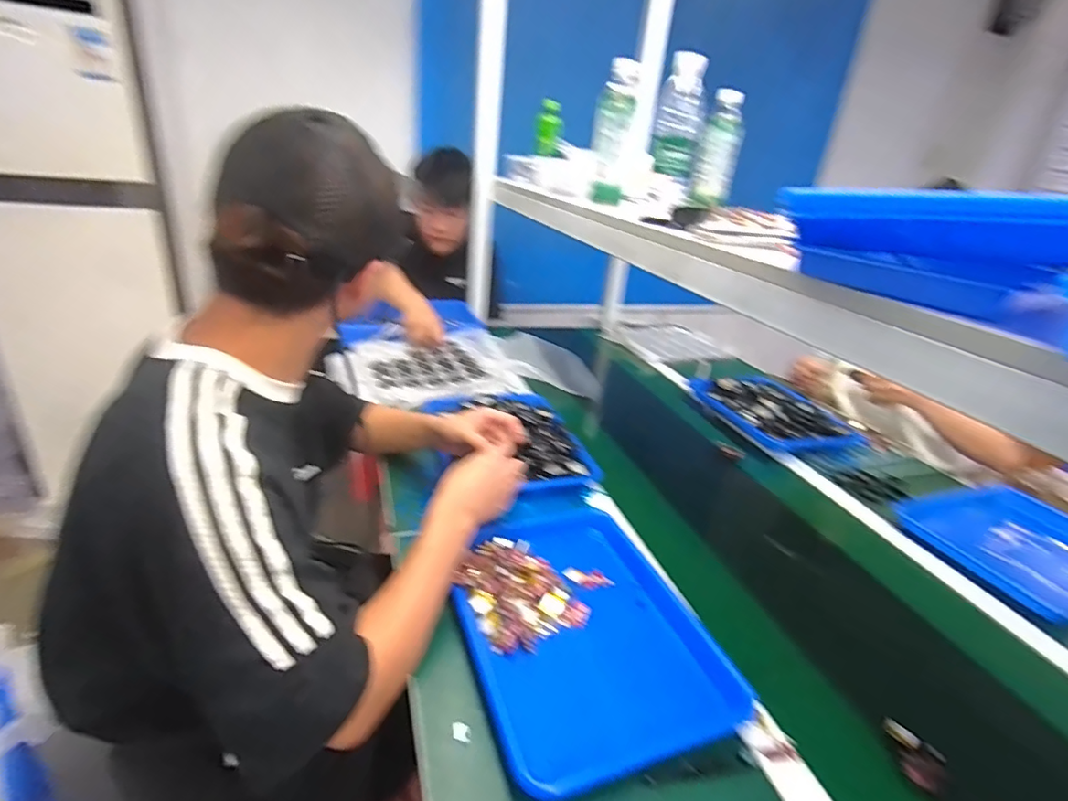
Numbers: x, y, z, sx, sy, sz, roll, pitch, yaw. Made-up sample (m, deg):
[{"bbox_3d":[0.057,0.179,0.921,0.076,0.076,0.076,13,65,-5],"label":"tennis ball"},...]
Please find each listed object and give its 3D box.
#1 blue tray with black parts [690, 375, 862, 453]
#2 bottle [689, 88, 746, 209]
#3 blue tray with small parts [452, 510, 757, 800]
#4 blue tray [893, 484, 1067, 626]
[{"bbox_3d":[0.529,0.017,1.183,0.230,0.051,0.332,-7,27,-25],"label":"blue tray with black parts"},{"bbox_3d":[0.359,-0.486,1.027,0.067,0.193,0.067,13,26,15],"label":"bottle"},{"bbox_3d":[0.050,0.247,0.605,0.247,0.033,0.331,-6,27,-23],"label":"blue tray with small parts"},{"bbox_3d":[0.771,0.229,0.841,0.338,0.039,0.270,-4,27,-21],"label":"blue tray"}]

